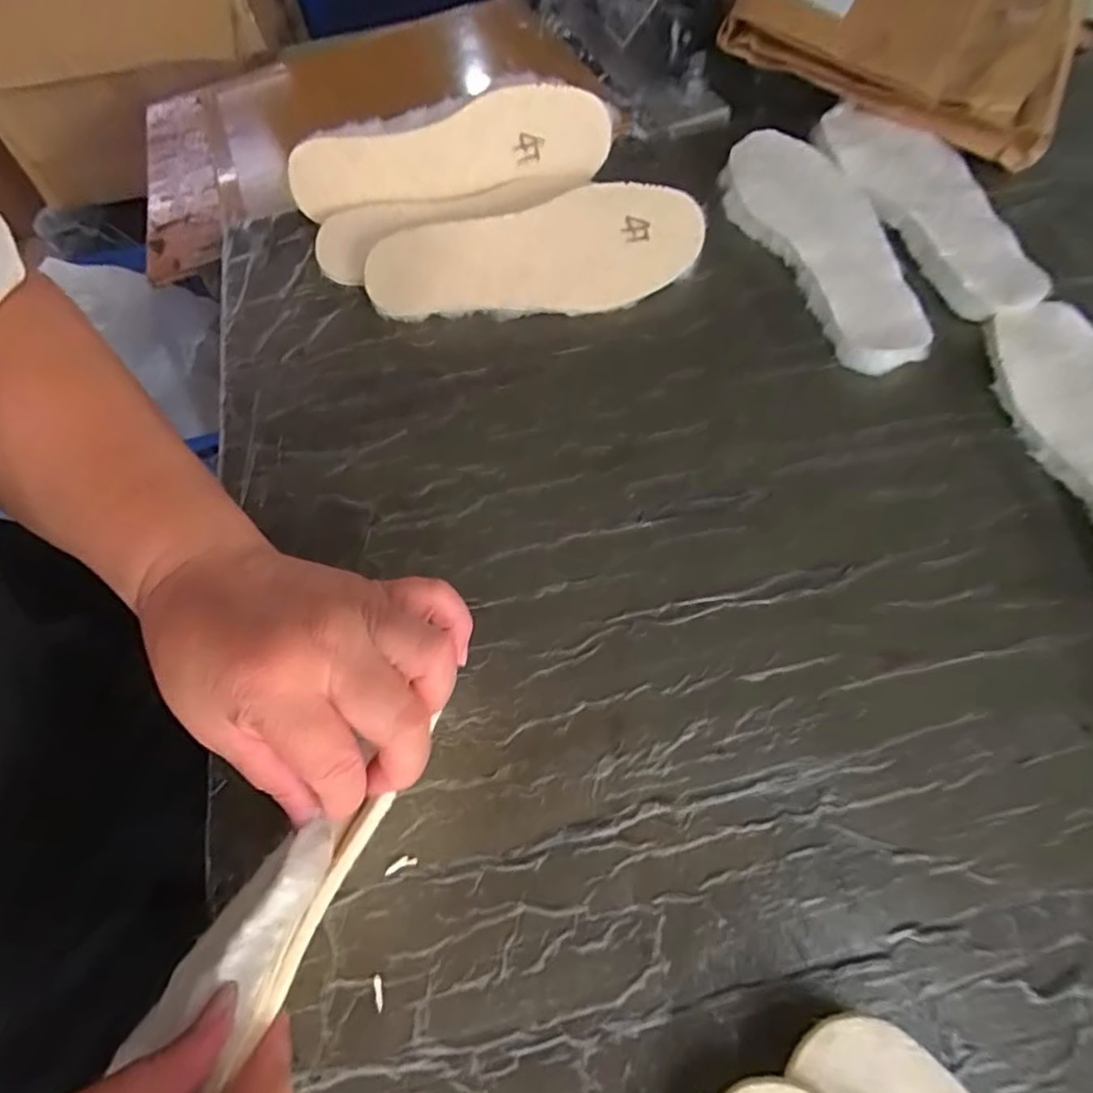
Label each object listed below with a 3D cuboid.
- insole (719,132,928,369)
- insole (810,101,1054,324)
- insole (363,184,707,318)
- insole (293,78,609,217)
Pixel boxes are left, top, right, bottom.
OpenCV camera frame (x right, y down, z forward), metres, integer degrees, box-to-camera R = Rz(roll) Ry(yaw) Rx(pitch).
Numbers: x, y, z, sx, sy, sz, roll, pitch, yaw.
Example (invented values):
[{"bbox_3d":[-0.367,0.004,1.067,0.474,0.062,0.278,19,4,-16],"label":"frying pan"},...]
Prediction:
[{"bbox_3d":[0.224,-0.240,0.481,0.101,0.028,0.255,-19,63,-7],"label":"insole"},{"bbox_3d":[0.304,-0.278,0.485,0.084,0.014,0.251,-13,62,-4],"label":"insole"},{"bbox_3d":[-0.009,-0.223,0.464,0.251,0.012,0.087,-4,90,1],"label":"insole"},{"bbox_3d":[-0.082,-0.318,0.490,0.260,0.066,0.018,-7,40,3],"label":"insole"}]

